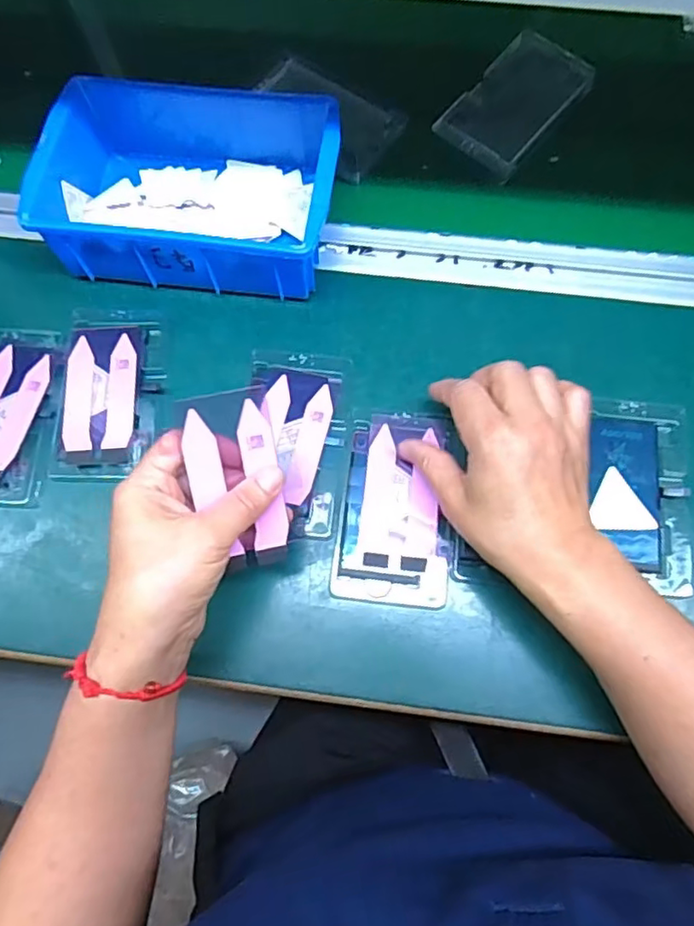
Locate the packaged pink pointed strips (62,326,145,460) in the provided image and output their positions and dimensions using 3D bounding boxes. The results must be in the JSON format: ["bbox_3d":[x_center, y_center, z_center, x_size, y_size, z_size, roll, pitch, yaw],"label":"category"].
[{"bbox_3d":[-0.171,-0.049,0.422,0.052,0.006,0.100,-1,74,1],"label":"packaged pink pointed strips"}]

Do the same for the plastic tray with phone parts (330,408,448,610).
[{"bbox_3d":[0.031,0.027,0.391,0.069,0.005,0.124,4,77,8],"label":"plastic tray with phone parts"}]

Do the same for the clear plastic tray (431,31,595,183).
[{"bbox_3d":[0.134,-0.290,0.483,0.075,0.014,0.122,40,79,11],"label":"clear plastic tray"}]

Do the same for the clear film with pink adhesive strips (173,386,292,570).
[{"bbox_3d":[-0.060,0.011,0.332,0.047,0.004,0.099,-13,105,-10],"label":"clear film with pink adhesive strips"}]

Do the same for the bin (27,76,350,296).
[{"bbox_3d":[-0.109,-0.206,0.437,0.200,0.060,0.152,8,75,3],"label":"bin"}]

